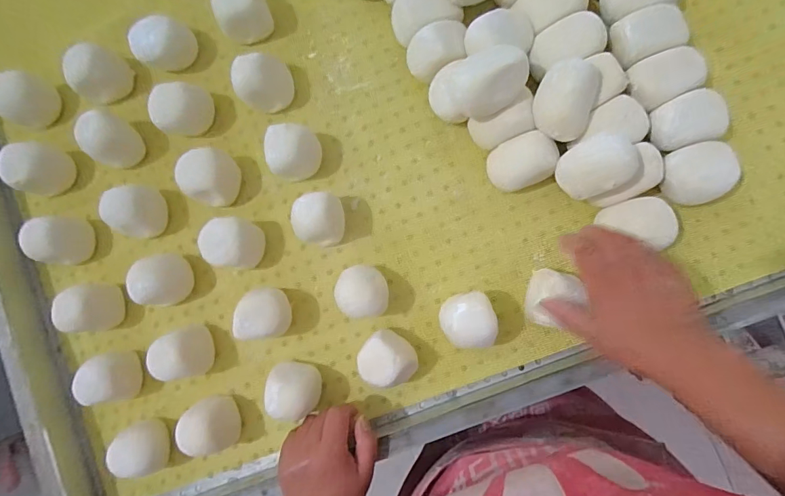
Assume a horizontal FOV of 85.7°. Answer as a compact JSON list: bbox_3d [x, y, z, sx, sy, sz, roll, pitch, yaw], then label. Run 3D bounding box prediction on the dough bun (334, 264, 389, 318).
[{"bbox_3d":[-0.033,0.047,0.480,0.057,0.053,0.058,-3,87,5],"label":"dough bun"}]

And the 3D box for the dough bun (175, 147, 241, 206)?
[{"bbox_3d":[-0.217,-0.083,0.499,0.057,0.061,0.061,0,88,6],"label":"dough bun"}]

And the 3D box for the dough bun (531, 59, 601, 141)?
[{"bbox_3d":[0.177,-0.153,0.429,0.061,0.034,0.076,19,90,6],"label":"dough bun"}]

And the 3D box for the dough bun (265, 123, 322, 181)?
[{"bbox_3d":[-0.113,-0.107,0.492,0.051,0.064,0.056,2,88,6],"label":"dough bun"}]

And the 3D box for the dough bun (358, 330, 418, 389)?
[{"bbox_3d":[-0.004,0.123,0.466,0.056,0.066,0.064,-44,84,2],"label":"dough bun"}]

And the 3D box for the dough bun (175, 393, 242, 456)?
[{"bbox_3d":[-0.201,0.197,0.460,0.054,0.042,0.062,-33,85,3],"label":"dough bun"}]

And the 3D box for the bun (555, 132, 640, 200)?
[{"bbox_3d":[0.206,-0.082,0.426,0.071,0.039,0.060,-19,86,4],"label":"bun"}]

